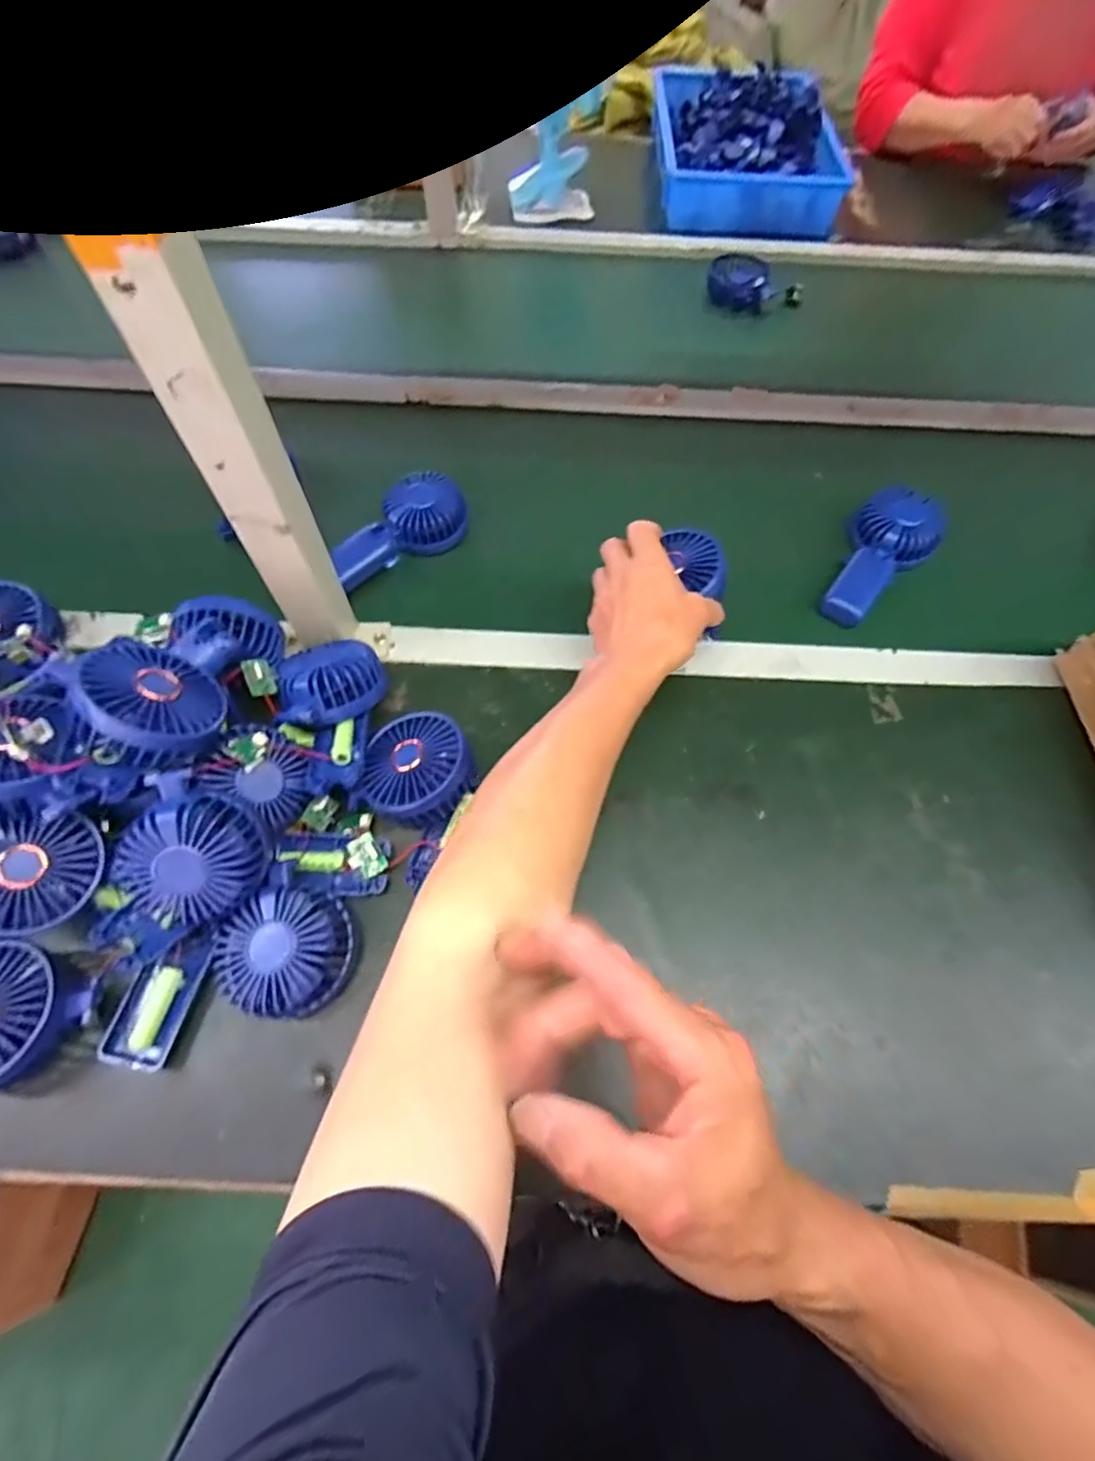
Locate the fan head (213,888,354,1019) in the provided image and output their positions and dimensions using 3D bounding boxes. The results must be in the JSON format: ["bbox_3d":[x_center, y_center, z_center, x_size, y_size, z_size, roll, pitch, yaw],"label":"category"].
[{"bbox_3d":[-0.179,0.151,0.413,0.090,0.043,0.082,-4,61,-3],"label":"fan head"}]

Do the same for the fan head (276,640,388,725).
[{"bbox_3d":[-0.178,-0.040,0.494,0.086,0.037,0.074,-20,63,-12],"label":"fan head"}]

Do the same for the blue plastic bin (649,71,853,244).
[{"bbox_3d":[0.333,-0.970,1.007,0.308,0.089,0.417,2,61,0],"label":"blue plastic bin"}]

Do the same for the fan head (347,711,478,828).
[{"bbox_3d":[-0.101,0.035,0.475,0.089,0.053,0.086,0,61,-1],"label":"fan head"}]

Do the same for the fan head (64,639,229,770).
[{"bbox_3d":[-0.268,-0.015,0.406,0.085,0.044,0.085,56,34,11],"label":"fan head"}]

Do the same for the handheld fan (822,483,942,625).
[{"bbox_3d":[0.346,-0.186,0.635,0.086,0.044,0.183,36,66,18],"label":"handheld fan"}]

